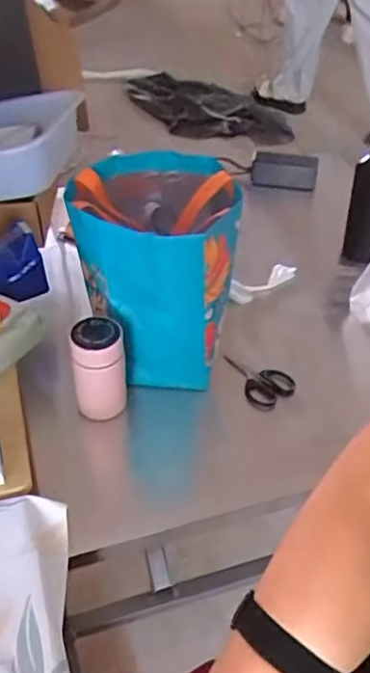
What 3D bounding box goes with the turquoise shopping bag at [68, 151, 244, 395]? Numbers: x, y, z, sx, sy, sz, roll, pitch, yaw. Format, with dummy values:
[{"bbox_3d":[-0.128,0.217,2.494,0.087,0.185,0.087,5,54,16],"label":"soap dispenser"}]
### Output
[{"bbox_3d":[-0.042,-0.086,0.823,0.198,0.245,0.223,-4,42,-6],"label":"turquoise shopping bag"}]

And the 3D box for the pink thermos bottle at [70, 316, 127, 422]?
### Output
[{"bbox_3d":[-0.104,0.042,0.761,0.060,0.122,0.052,-4,42,-6],"label":"pink thermos bottle"}]

